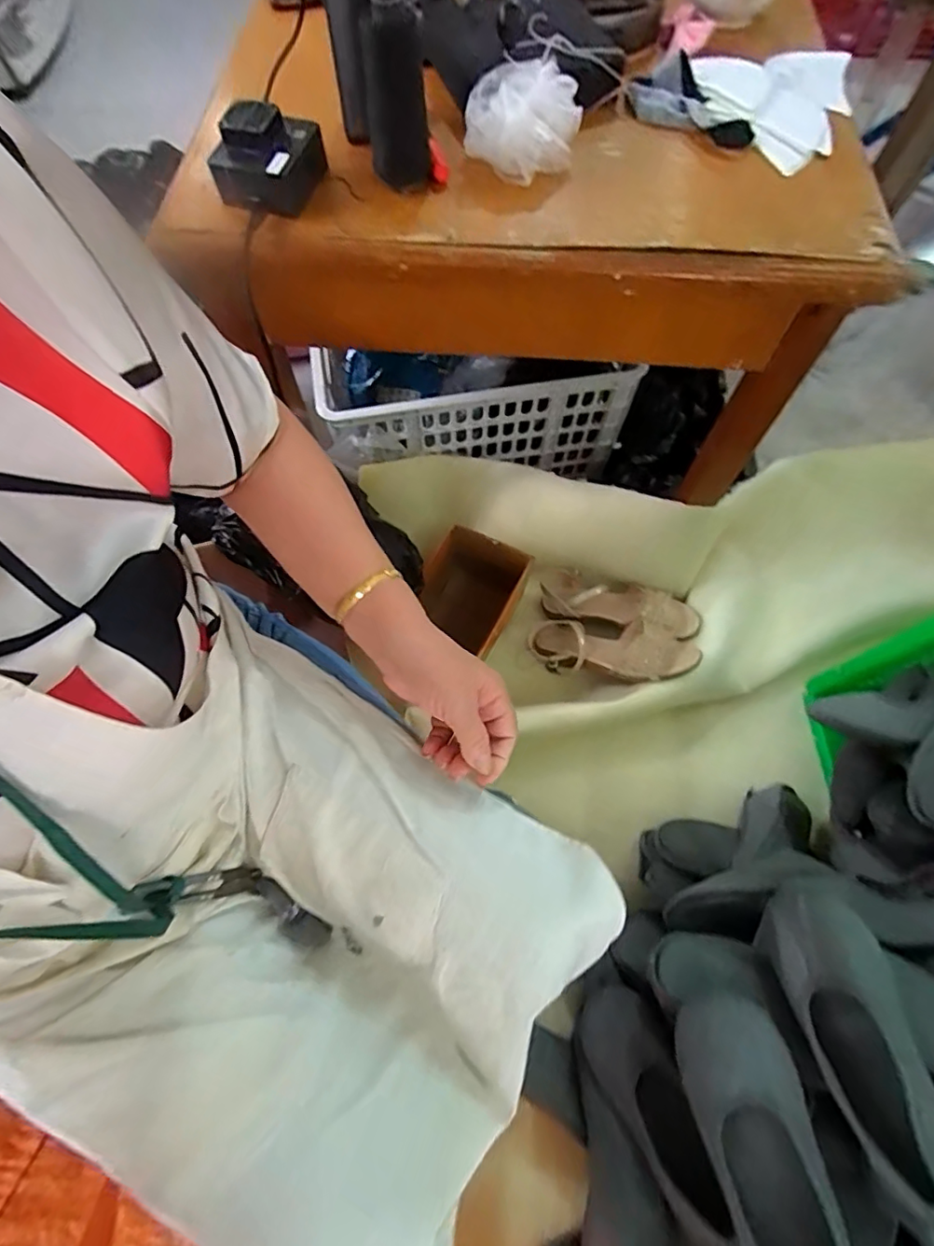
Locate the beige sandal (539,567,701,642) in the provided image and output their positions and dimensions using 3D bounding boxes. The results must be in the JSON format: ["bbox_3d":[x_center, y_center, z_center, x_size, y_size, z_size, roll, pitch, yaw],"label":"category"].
[{"bbox_3d":[0.239,-0.021,0.880,0.253,0.079,0.091,19,69,8],"label":"beige sandal"}]

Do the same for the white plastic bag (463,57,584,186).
[{"bbox_3d":[0.046,-0.426,0.463,0.096,0.047,0.073,6,68,3],"label":"white plastic bag"}]

